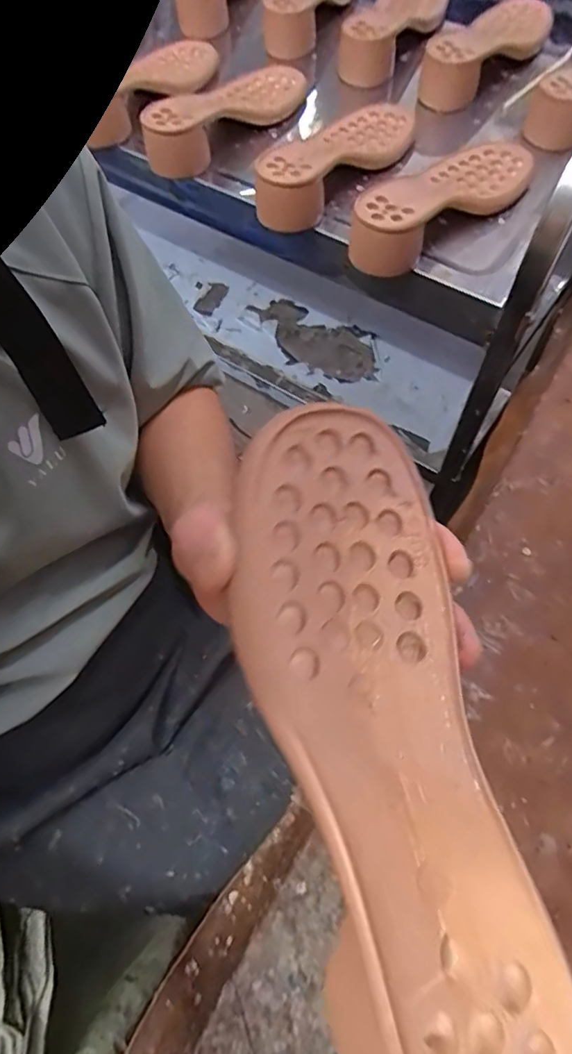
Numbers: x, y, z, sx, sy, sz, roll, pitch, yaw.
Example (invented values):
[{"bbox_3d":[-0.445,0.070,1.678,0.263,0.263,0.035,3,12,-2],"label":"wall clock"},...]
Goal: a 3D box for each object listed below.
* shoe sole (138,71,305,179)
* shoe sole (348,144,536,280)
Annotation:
[{"bbox_3d":[-0.071,-0.486,0.630,0.090,0.049,0.239,30,68,17],"label":"shoe sole"},{"bbox_3d":[0.157,-0.326,0.528,0.090,0.045,0.241,37,71,19],"label":"shoe sole"}]

